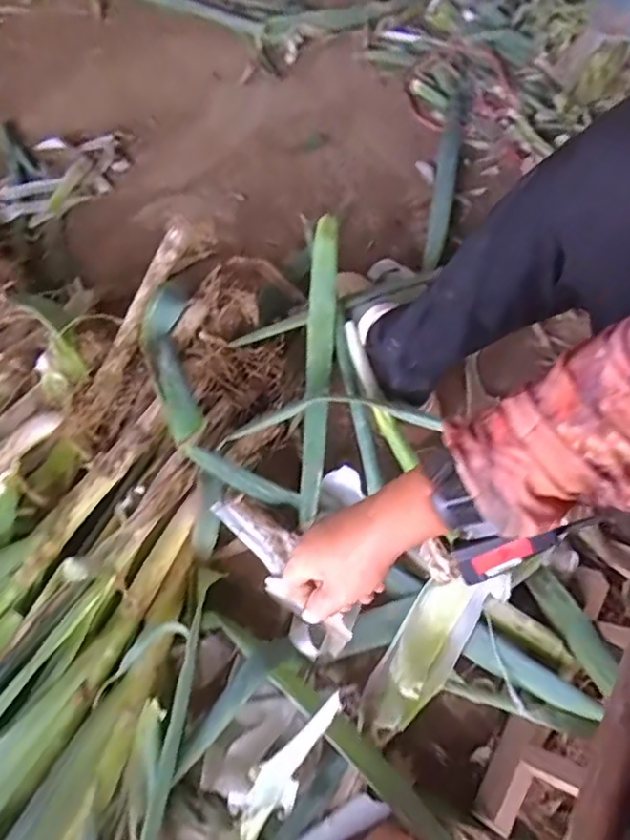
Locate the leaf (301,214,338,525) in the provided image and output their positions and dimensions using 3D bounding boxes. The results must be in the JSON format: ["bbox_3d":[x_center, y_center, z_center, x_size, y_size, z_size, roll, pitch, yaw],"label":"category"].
[{"bbox_3d":[0.005,-0.073,0.731,0.031,0.022,0.386,3,79,0],"label":"leaf"}]

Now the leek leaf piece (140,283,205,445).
[{"bbox_3d":[-0.163,-0.066,0.659,0.057,0.037,0.198,-8,60,-7],"label":"leek leaf piece"}]

